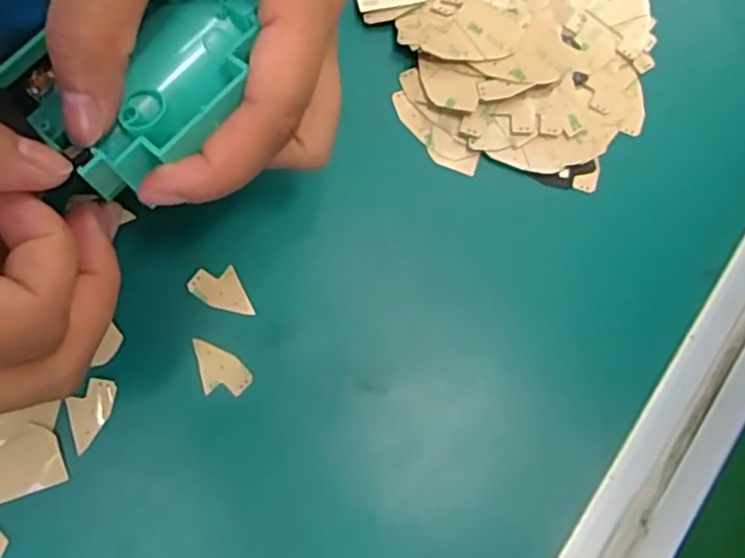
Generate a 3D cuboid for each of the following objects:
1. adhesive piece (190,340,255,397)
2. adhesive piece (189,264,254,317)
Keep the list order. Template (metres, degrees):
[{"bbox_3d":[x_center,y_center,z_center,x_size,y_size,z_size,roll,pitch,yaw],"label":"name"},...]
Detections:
[{"bbox_3d":[-0.057,0.033,0.257,0.018,0.004,0.023,-15,83,-5],"label":"adhesive piece"},{"bbox_3d":[-0.059,0.003,0.264,0.026,0.004,0.016,12,81,-2],"label":"adhesive piece"}]

